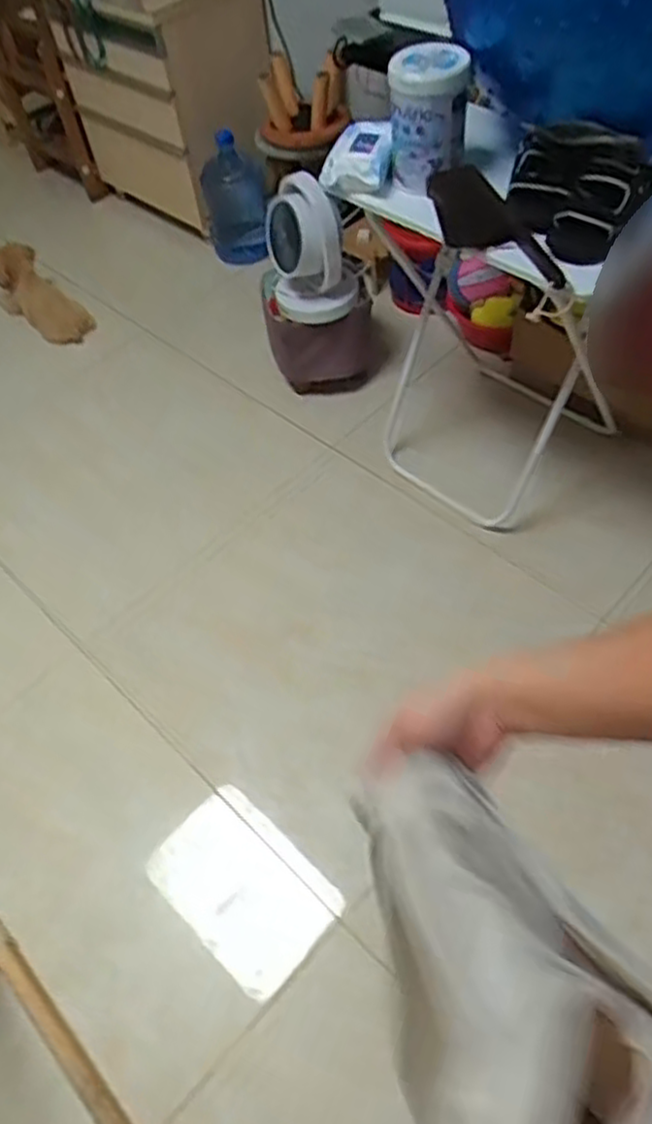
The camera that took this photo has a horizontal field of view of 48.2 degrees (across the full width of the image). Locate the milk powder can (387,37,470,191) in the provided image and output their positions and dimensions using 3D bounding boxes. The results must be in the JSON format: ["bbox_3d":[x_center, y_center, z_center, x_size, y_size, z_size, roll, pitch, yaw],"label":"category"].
[{"bbox_3d":[0.171,-0.757,1.241,0.123,0.202,0.123,-3,54,4],"label":"milk powder can"}]

